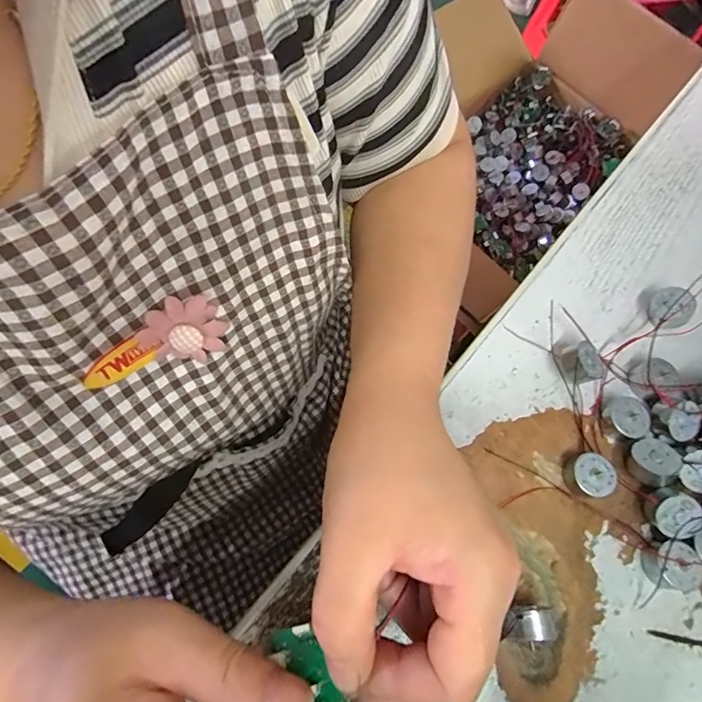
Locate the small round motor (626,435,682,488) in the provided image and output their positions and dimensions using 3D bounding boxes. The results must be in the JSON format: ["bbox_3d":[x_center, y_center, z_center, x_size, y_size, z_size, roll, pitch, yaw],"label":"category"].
[{"bbox_3d":[0.168,0.061,0.247,0.023,0.013,0.022,1,68,-2],"label":"small round motor"}]

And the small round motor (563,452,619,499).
[{"bbox_3d":[0.133,0.070,0.247,0.021,0.014,0.023,1,68,-2],"label":"small round motor"}]

